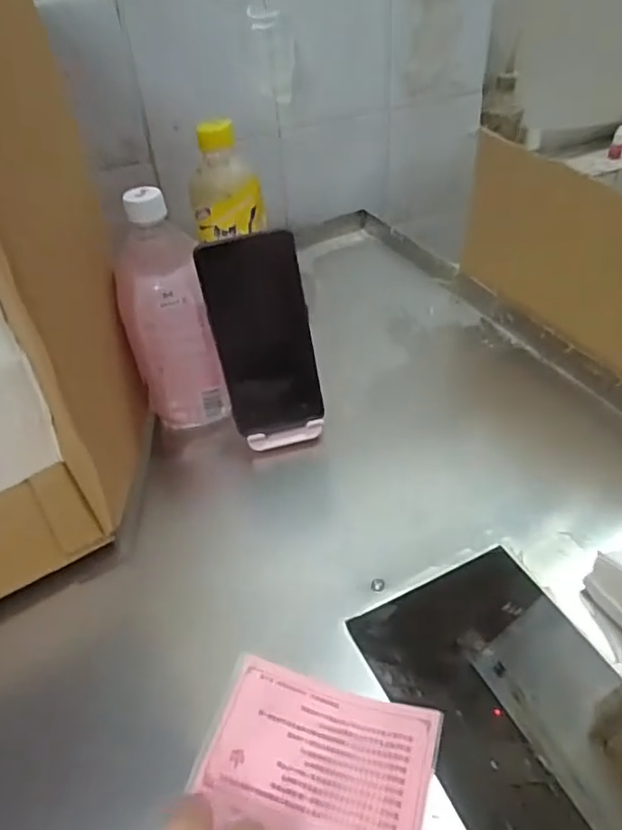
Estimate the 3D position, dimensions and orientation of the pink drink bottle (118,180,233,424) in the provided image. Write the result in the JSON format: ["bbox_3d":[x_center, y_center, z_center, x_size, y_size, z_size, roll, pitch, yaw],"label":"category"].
[{"bbox_3d":[-0.118,-0.080,0.499,0.068,0.197,0.060,-10,40,-5],"label":"pink drink bottle"}]

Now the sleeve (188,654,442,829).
[{"bbox_3d":[-0.009,0.208,0.292,0.119,0.016,0.156,10,43,17],"label":"sleeve"}]

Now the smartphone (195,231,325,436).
[{"bbox_3d":[-0.037,-0.061,0.478,0.076,0.162,0.004,-14,26,-6],"label":"smartphone"}]

